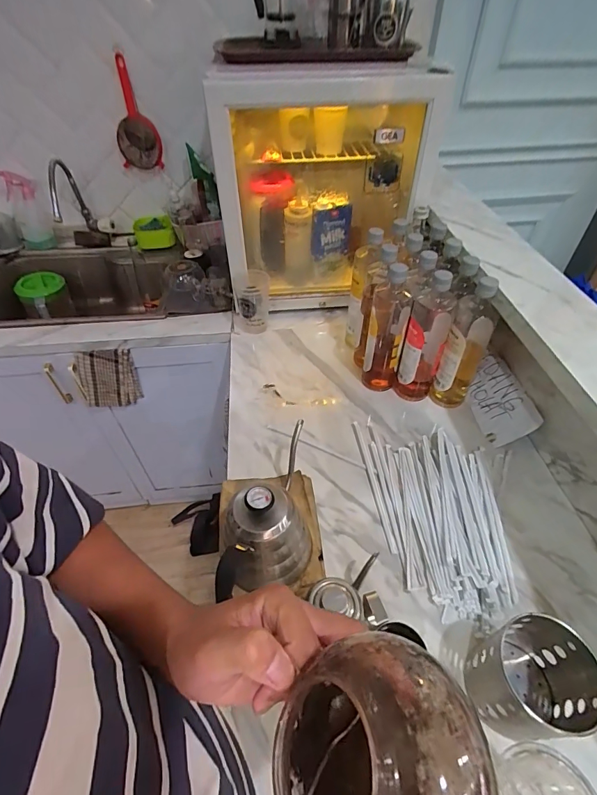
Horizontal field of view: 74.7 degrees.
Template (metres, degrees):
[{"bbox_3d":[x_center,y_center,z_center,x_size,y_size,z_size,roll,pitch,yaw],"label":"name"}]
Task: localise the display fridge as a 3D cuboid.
[{"bbox_3d":[0.028,-0.513,0.949,0.441,0.449,0.386,-7,47,-6],"label":"display fridge"}]

